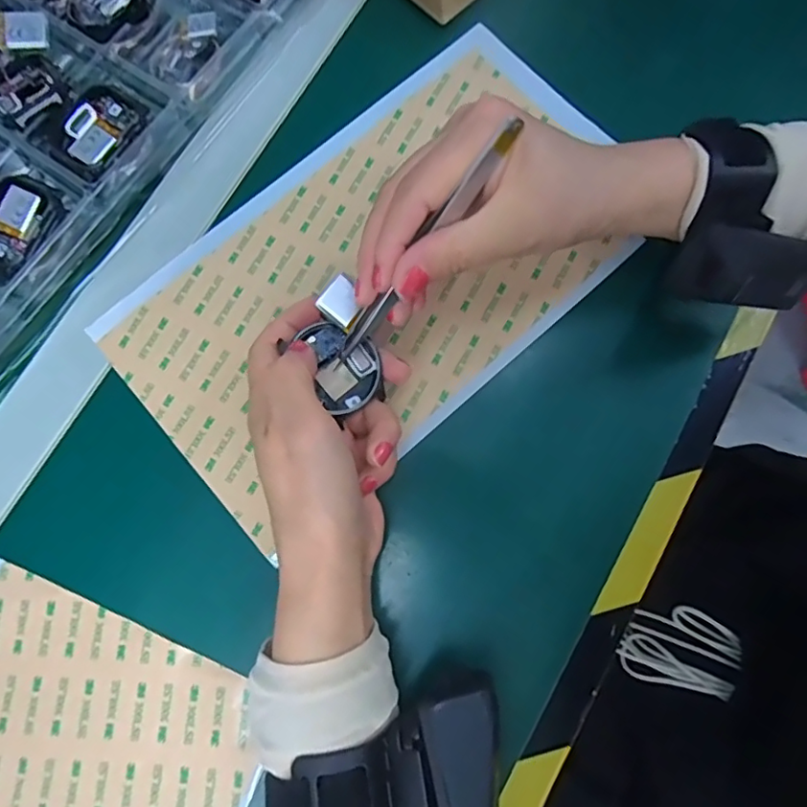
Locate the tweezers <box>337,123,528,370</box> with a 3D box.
[{"bbox_3d":[0.005,-0.061,0.243,0.007,0.015,0.125,48,126,7],"label":"tweezers"}]

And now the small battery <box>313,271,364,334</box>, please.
[{"bbox_3d":[-0.028,-0.047,0.265,0.019,0.004,0.020,40,86,-11],"label":"small battery"}]

